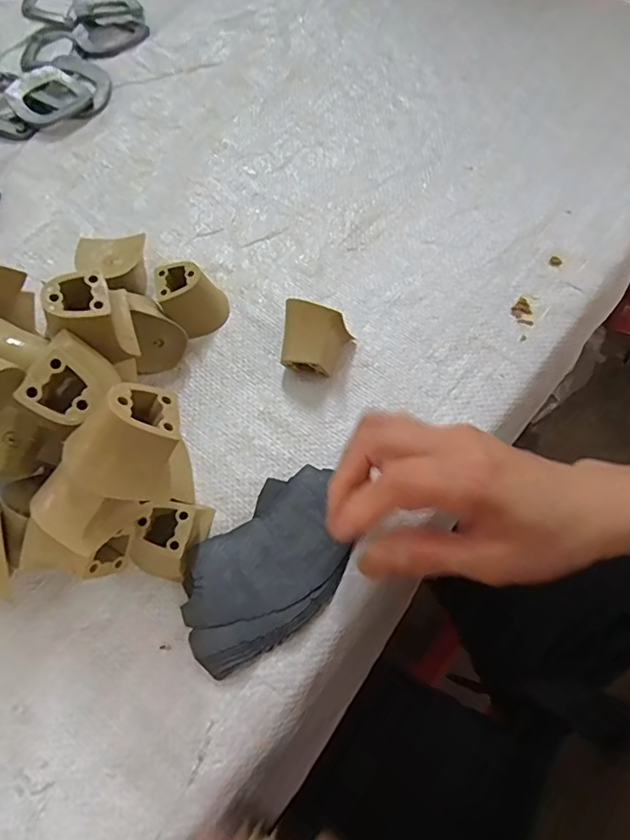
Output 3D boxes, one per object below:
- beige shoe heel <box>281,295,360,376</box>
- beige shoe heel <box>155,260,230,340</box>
[{"bbox_3d":[0.000,-0.049,0.339,0.042,0.042,0.038,11,67,6],"label":"beige shoe heel"},{"bbox_3d":[-0.081,-0.080,0.358,0.041,0.036,0.038,0,66,1],"label":"beige shoe heel"}]

